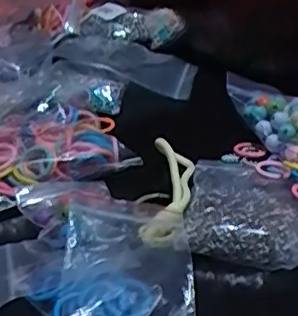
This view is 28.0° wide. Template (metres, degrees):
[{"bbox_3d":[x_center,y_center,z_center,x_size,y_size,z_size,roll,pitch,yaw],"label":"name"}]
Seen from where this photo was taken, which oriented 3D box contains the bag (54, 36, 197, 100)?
[{"bbox_3d":[-0.023,-0.091,0.579,0.135,0.015,0.092,16,30,4],"label":"bag"}]

